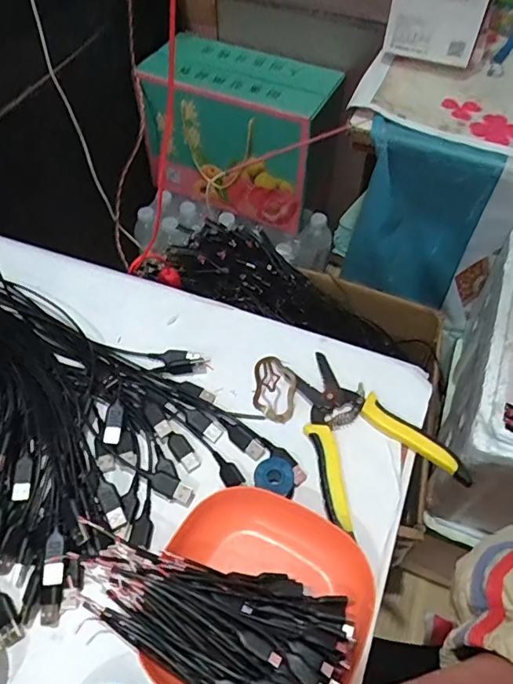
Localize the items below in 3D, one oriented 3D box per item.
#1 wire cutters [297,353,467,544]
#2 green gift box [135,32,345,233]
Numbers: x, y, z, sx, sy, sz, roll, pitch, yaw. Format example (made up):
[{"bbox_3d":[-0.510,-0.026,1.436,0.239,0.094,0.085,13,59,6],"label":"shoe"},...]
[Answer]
[{"bbox_3d":[0.084,0.071,0.431,0.109,0.015,0.145,-20,58,-15],"label":"wire cutters"},{"bbox_3d":[-0.035,-0.377,0.956,0.340,0.241,0.174,28,59,17],"label":"green gift box"}]

